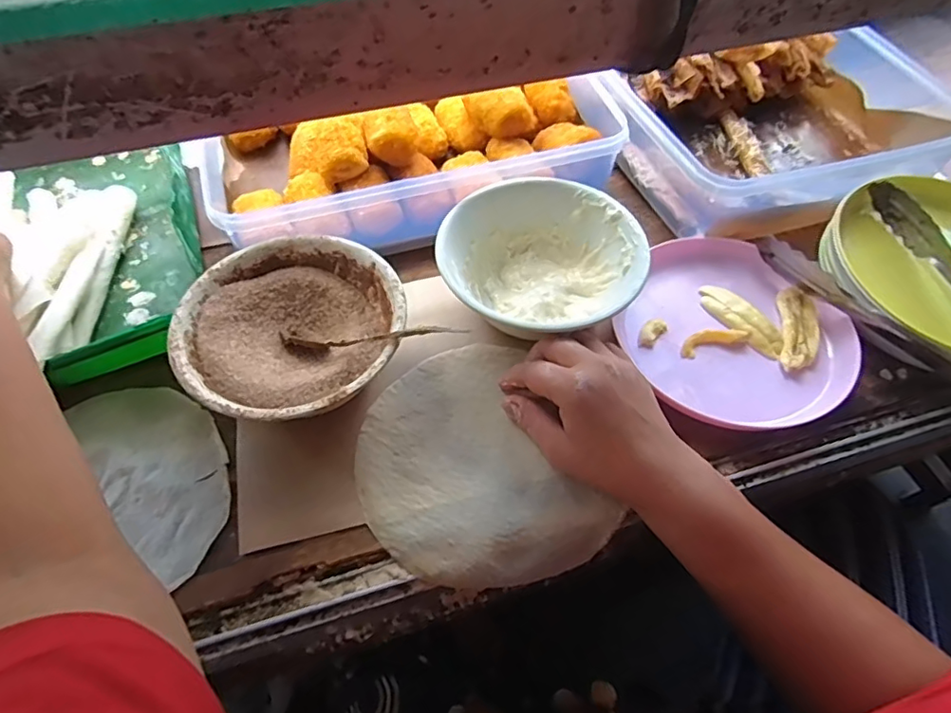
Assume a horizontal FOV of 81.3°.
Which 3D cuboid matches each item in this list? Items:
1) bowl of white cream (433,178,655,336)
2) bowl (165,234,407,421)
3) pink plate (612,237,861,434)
[{"bbox_3d":[0.053,-0.079,0.447,0.152,0.060,0.131,7,57,5],"label":"bowl of white cream"},{"bbox_3d":[-0.127,-0.013,0.402,0.153,0.059,0.149,0,57,0],"label":"bowl"},{"bbox_3d":[0.201,-0.023,0.440,0.159,0.030,0.172,0,57,0],"label":"pink plate"}]

